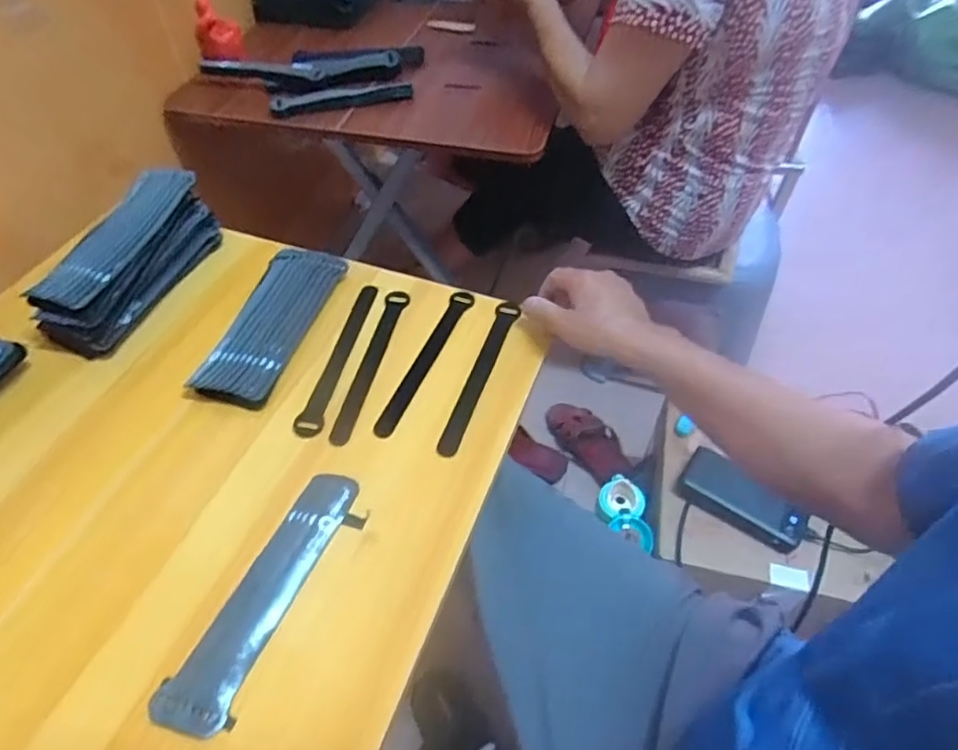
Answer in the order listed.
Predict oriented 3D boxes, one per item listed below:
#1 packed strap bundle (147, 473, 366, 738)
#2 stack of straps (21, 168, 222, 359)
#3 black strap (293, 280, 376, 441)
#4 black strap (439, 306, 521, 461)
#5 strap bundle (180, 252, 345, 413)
[{"bbox_3d":[-0.156,0.160,0.446,0.056,0.009,0.200,21,54,17],"label":"packed strap bundle"},{"bbox_3d":[-0.368,-0.123,0.621,0.075,0.088,0.200,15,53,13],"label":"stack of straps"},{"bbox_3d":[-0.140,-0.021,0.593,0.026,0.005,0.191,7,51,6],"label":"black strap"},{"bbox_3d":[0.001,-0.002,0.581,0.022,0.006,0.194,10,52,18],"label":"black strap"},{"bbox_3d":[-0.212,-0.055,0.608,0.073,0.024,0.198,11,52,9],"label":"strap bundle"}]

